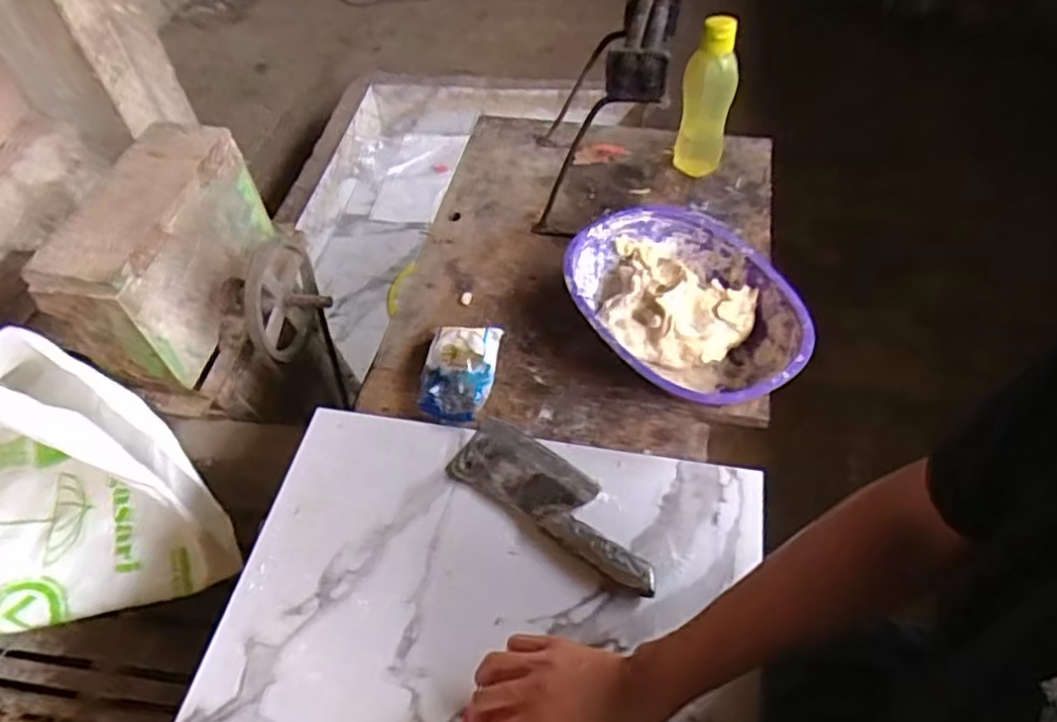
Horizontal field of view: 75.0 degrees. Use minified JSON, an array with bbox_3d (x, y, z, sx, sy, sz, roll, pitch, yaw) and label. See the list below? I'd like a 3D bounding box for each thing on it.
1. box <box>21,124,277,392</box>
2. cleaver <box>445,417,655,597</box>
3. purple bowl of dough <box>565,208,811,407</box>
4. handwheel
[{"bbox_3d":[-0.539,-0.168,1.035,0.137,0.210,0.339,3,50,10],"label":"box"},{"bbox_3d":[0.031,0.134,0.695,0.242,0.026,0.083,30,61,23],"label":"cleaver"},{"bbox_3d":[0.180,-0.056,0.816,0.219,0.085,0.307,-25,53,-13],"label":"purple bowl of dough"},{"bbox_3d":[-0.382,-0.104,1.090,0.076,0.179,0.177,3,56,13],"label":"handwheel"}]

